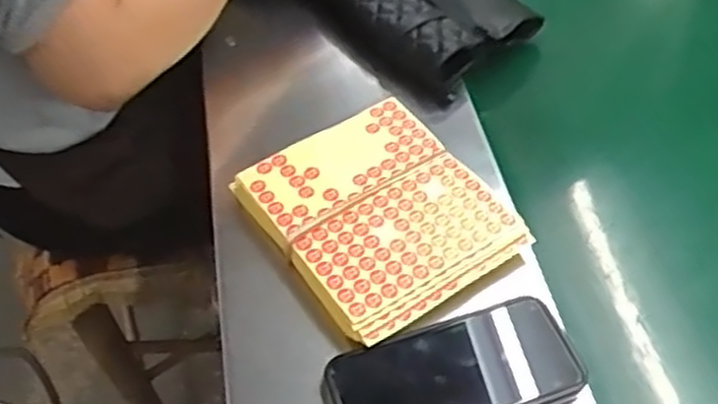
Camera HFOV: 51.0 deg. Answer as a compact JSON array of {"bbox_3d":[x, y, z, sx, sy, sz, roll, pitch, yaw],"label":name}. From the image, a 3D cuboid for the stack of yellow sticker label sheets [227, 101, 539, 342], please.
[{"bbox_3d":[0.017,0.007,0.584,0.160,0.018,0.185,-31,55,-20],"label":"stack of yellow sticker label sheets"}]

